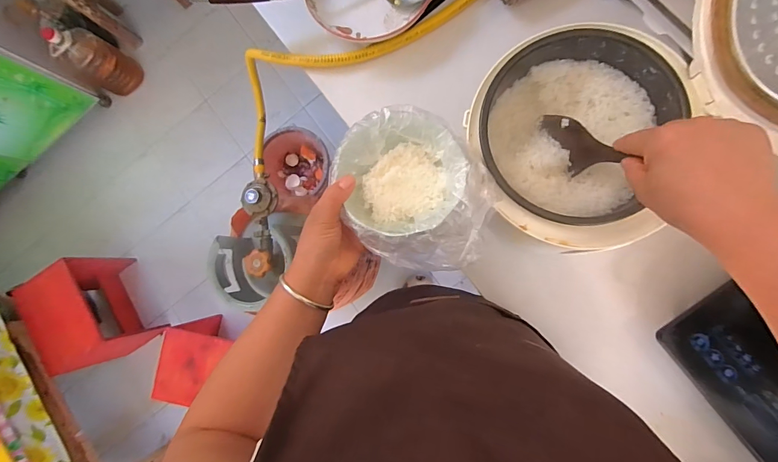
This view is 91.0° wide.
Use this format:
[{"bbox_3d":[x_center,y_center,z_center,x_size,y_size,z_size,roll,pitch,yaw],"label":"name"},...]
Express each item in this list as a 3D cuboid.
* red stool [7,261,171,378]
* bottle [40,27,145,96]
[{"bbox_3d":[-1.016,0.278,1.350,0.209,0.340,0.353,-27,82,5],"label":"red stool"},{"bbox_3d":[-1.123,-0.650,1.453,0.126,0.310,0.163,33,91,9],"label":"bottle"}]

